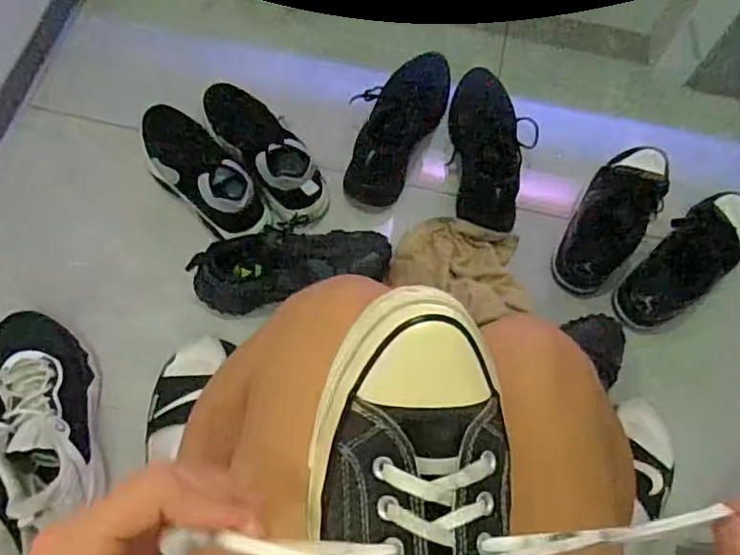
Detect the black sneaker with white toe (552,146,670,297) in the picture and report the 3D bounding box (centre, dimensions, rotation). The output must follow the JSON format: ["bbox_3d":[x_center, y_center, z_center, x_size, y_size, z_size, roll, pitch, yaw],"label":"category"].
[{"bbox_3d":[0.385,-0.101,0.924,0.102,0.111,0.278,33,82,11],"label":"black sneaker with white toe"}]

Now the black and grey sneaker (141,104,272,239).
[{"bbox_3d":[-0.271,-0.178,0.936,0.277,0.079,0.104,42,71,14],"label":"black and grey sneaker"}]

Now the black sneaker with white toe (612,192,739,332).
[{"bbox_3d":[0.498,-0.032,0.915,0.288,0.097,0.099,-38,74,-17],"label":"black sneaker with white toe"}]

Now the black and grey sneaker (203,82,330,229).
[{"bbox_3d":[-0.166,-0.198,0.964,0.108,0.115,0.307,-29,71,-14],"label":"black and grey sneaker"}]

